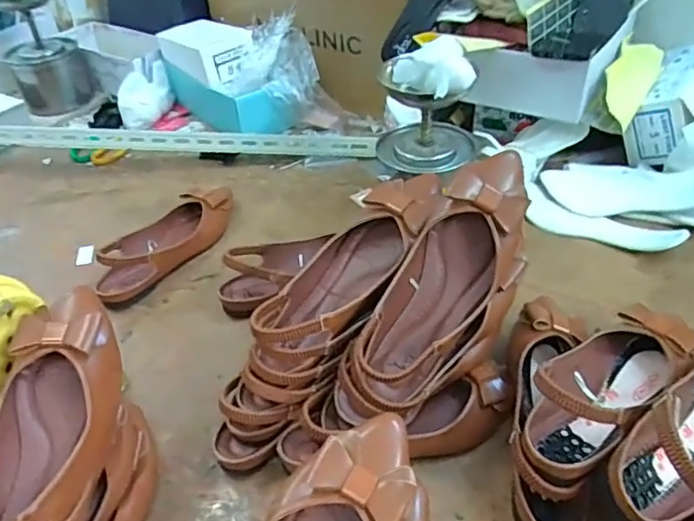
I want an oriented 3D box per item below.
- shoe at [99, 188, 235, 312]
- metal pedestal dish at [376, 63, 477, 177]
[{"bbox_3d":[-0.260,-0.030,0.818,0.089,0.060,0.234,22,47,28],"label":"shoe"},{"bbox_3d":[0.109,-0.199,0.775,0.124,0.125,0.121,-3,40,2],"label":"metal pedestal dish"}]

